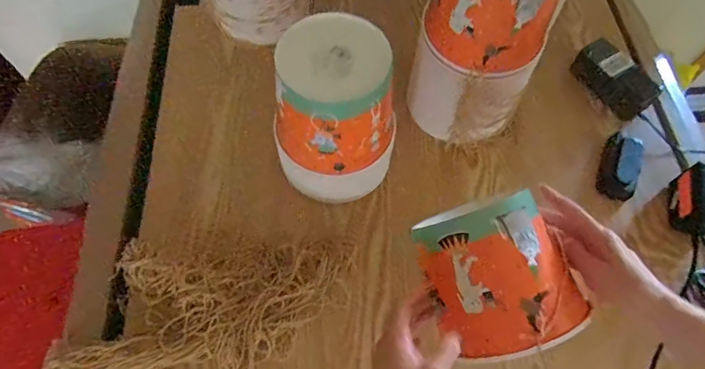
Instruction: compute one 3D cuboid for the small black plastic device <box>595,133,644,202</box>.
[{"bbox_3d":[0.406,-0.028,0.691,0.061,0.021,0.105,22,65,8],"label":"small black plastic device"}]

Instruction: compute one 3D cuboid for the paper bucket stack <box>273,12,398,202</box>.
[{"bbox_3d":[-0.018,-0.084,0.591,0.144,0.211,0.140,10,64,3],"label":"paper bucket stack"}]

